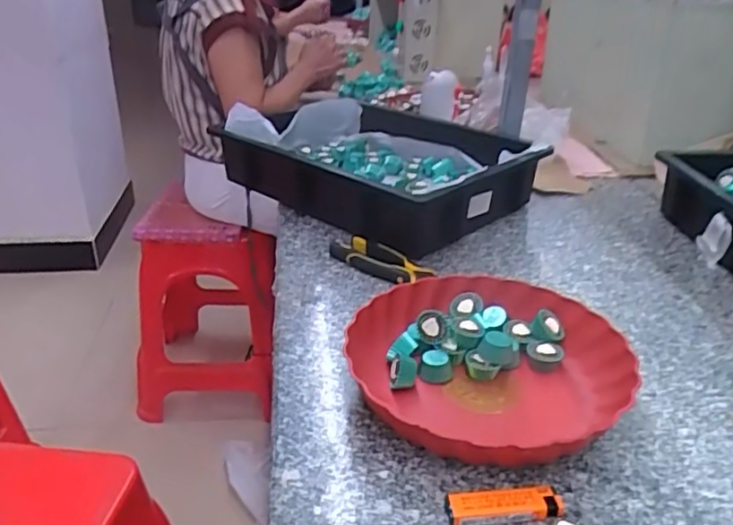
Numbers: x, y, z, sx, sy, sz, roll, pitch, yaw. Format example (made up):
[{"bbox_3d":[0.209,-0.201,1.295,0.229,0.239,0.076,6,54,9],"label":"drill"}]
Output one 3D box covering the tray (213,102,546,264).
[{"bbox_3d":[0.015,-0.156,0.999,0.318,0.103,0.483,-24,35,-37],"label":"tray"}]

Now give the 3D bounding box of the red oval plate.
[{"bbox_3d":[0.109,0.094,0.562,0.230,0.052,0.233,-5,27,-7],"label":"red oval plate"}]

